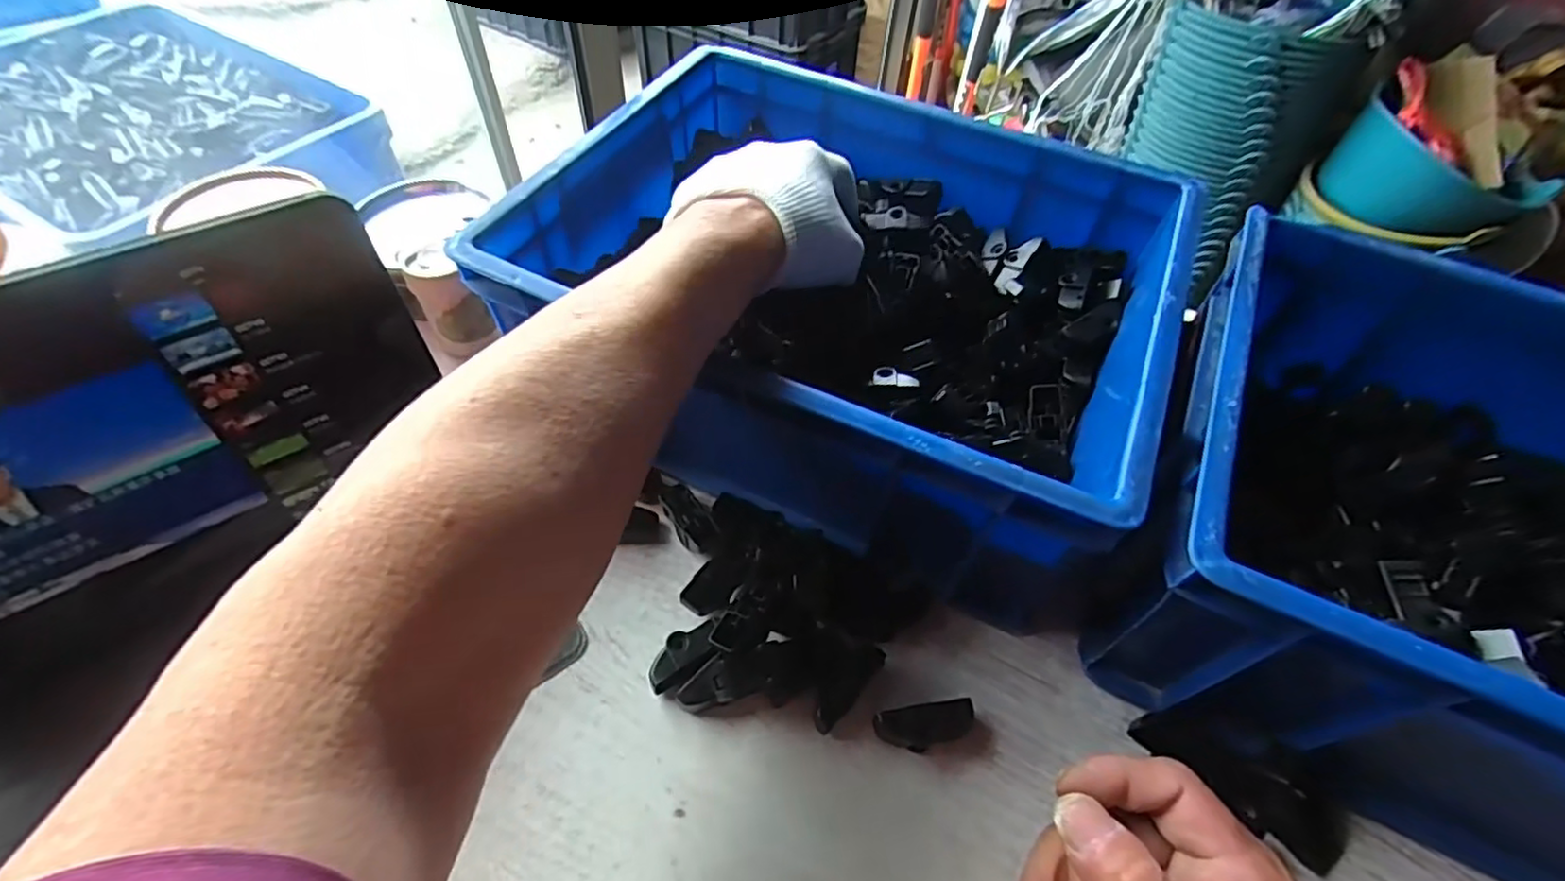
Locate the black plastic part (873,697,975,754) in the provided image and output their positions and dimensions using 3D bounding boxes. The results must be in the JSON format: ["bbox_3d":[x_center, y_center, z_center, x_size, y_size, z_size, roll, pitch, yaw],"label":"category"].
[{"bbox_3d":[0.068,0.137,0.320,0.046,0.016,0.018,-4,54,-8],"label":"black plastic part"}]

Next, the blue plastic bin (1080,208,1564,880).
[{"bbox_3d":[0.350,0.059,0.325,0.333,0.139,0.255,24,55,13],"label":"blue plastic bin"}]

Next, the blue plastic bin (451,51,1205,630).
[{"bbox_3d":[0.040,-0.078,0.408,0.342,0.130,0.255,23,55,13],"label":"blue plastic bin"}]

